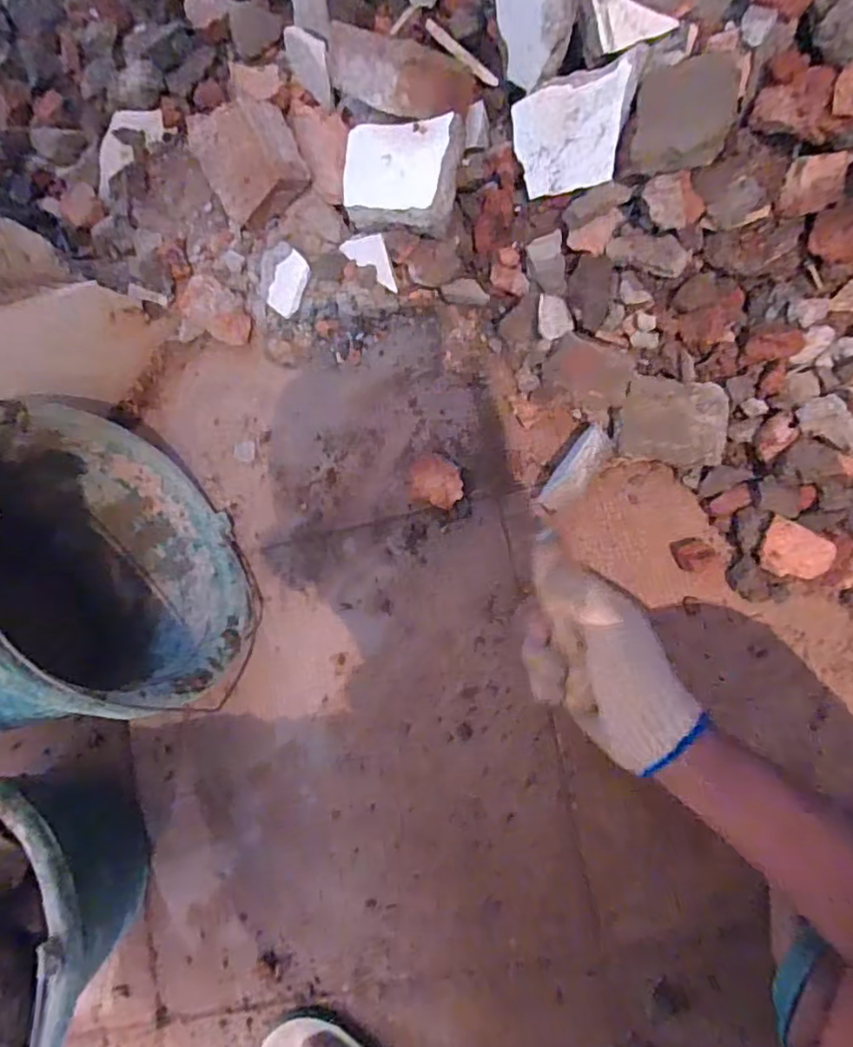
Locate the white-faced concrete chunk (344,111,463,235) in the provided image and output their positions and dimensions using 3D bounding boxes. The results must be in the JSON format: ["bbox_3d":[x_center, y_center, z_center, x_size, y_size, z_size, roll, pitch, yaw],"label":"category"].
[{"bbox_3d":[-0.021,-0.302,0.520,0.100,0.032,0.081,9,103,9],"label":"white-faced concrete chunk"}]

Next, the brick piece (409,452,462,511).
[{"bbox_3d":[0.011,-0.040,0.567,0.051,0.030,0.047,-1,81,8],"label":"brick piece"}]

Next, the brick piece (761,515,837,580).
[{"bbox_3d":[0.311,0.026,0.507,0.053,0.030,0.043,23,85,11],"label":"brick piece"}]

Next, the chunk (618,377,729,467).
[{"bbox_3d":[0.218,-0.089,0.529,0.086,0.035,0.072,7,108,11],"label":"chunk"}]

